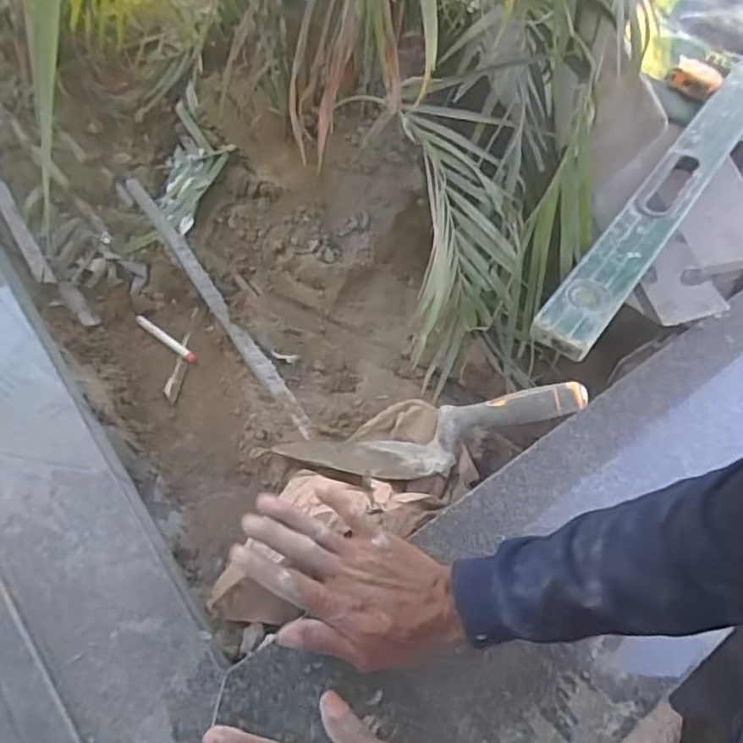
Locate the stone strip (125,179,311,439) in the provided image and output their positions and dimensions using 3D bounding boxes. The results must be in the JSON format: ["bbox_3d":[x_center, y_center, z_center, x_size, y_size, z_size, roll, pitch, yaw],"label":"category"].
[{"bbox_3d":[-0.207,-0.100,0.796,0.023,0.014,0.469,-31,68,-18],"label":"stone strip"}]

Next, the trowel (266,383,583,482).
[{"bbox_3d":[0.068,0.078,0.666,0.326,0.101,0.080,-16,62,11],"label":"trowel"}]

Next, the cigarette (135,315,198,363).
[{"bbox_3d":[-0.261,-0.043,0.779,0.106,0.010,0.013,36,65,15],"label":"cigarette"}]

